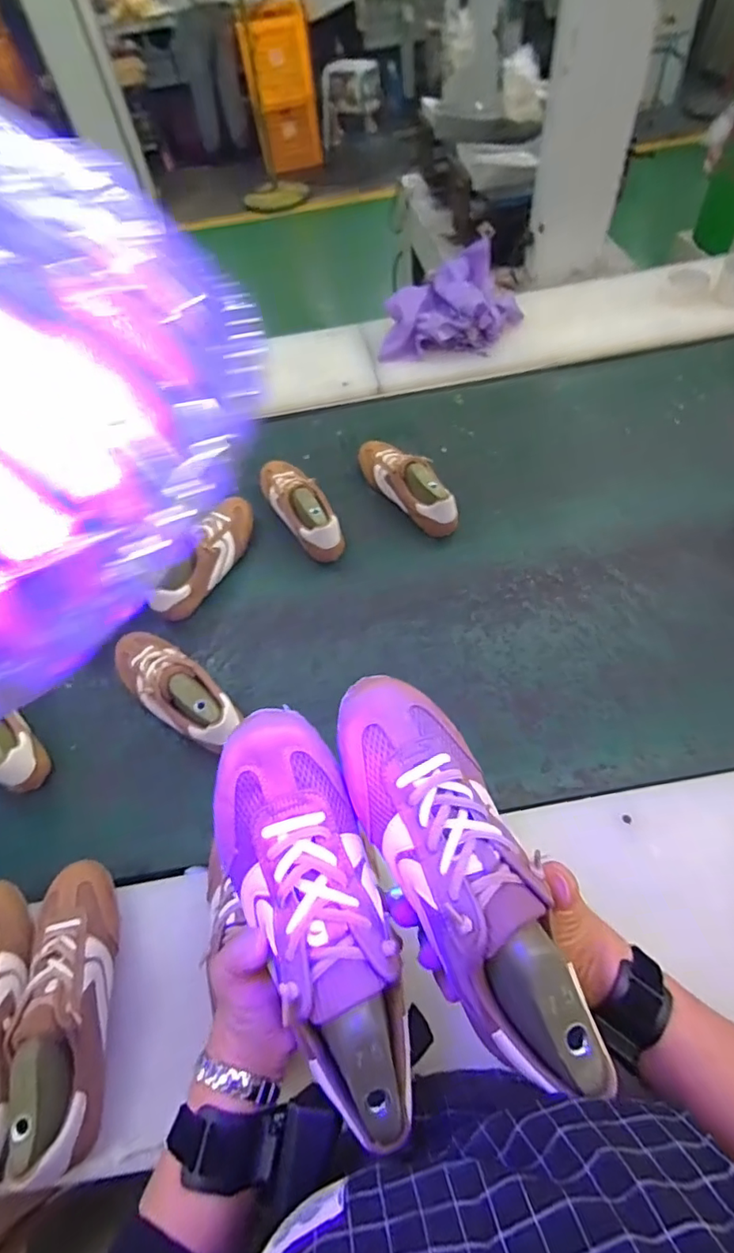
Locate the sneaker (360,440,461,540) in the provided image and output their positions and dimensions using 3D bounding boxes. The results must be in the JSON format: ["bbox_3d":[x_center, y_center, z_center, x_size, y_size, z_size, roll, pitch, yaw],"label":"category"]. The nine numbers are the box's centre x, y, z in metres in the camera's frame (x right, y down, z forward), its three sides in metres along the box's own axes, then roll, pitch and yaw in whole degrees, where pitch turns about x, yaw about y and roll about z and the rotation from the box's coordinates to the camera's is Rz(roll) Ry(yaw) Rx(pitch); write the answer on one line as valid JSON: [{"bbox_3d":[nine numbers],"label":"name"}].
[{"bbox_3d":[0.071,-0.259,0.940,0.088,0.086,0.243,-31,60,-14],"label":"sneaker"}]

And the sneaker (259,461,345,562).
[{"bbox_3d":[-0.118,-0.217,0.928,0.082,0.088,0.237,-29,60,-13],"label":"sneaker"}]

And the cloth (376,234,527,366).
[{"bbox_3d":[0.179,-0.664,1.100,0.268,0.116,0.225,7,59,9],"label":"cloth"}]

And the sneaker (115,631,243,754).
[{"bbox_3d":[-0.269,0.085,0.748,0.251,0.089,0.086,35,67,23],"label":"sneaker"}]

